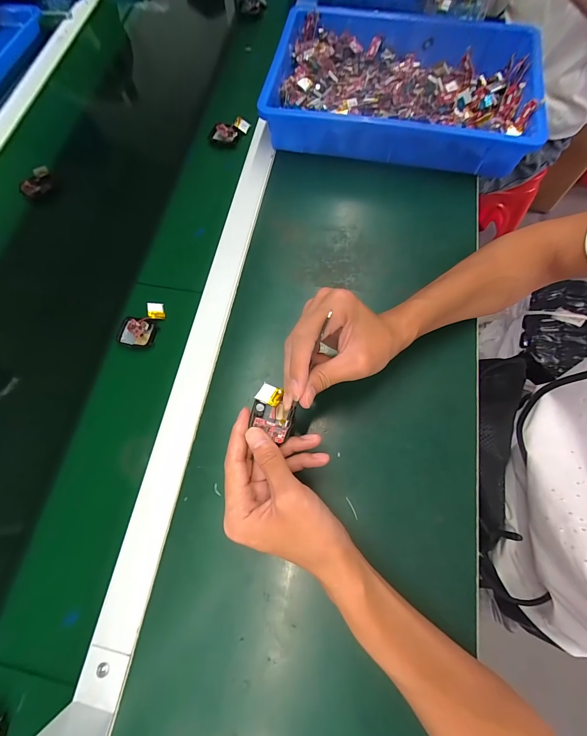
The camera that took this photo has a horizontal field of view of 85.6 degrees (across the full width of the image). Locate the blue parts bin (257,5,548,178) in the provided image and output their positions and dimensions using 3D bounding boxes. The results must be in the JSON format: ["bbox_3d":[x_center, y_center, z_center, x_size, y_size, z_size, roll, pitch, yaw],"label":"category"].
[{"bbox_3d":[0.157,-0.420,0.480,0.375,0.070,0.262,8,72,5],"label":"blue parts bin"}]

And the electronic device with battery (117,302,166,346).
[{"bbox_3d":[-0.188,-0.056,0.391,0.045,0.017,0.062,12,72,6],"label":"electronic device with battery"}]

